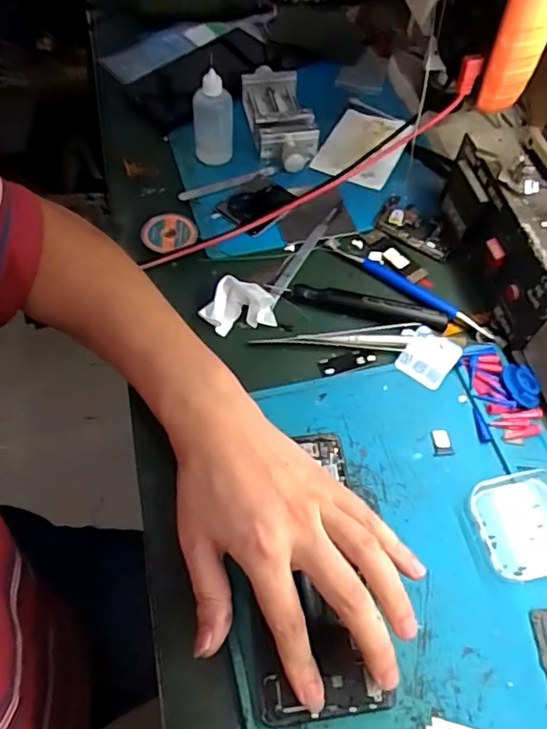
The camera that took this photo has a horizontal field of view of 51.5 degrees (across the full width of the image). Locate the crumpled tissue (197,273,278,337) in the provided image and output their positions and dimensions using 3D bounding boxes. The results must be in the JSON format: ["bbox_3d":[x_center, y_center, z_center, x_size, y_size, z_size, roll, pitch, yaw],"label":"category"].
[{"bbox_3d":[-0.030,-0.049,0.445,0.054,0.023,0.043,-16,60,-12],"label":"crumpled tissue"}]

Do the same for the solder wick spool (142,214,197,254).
[{"bbox_3d":[-0.089,-0.112,0.487,0.045,0.015,0.044,1,58,-2],"label":"solder wick spool"}]

